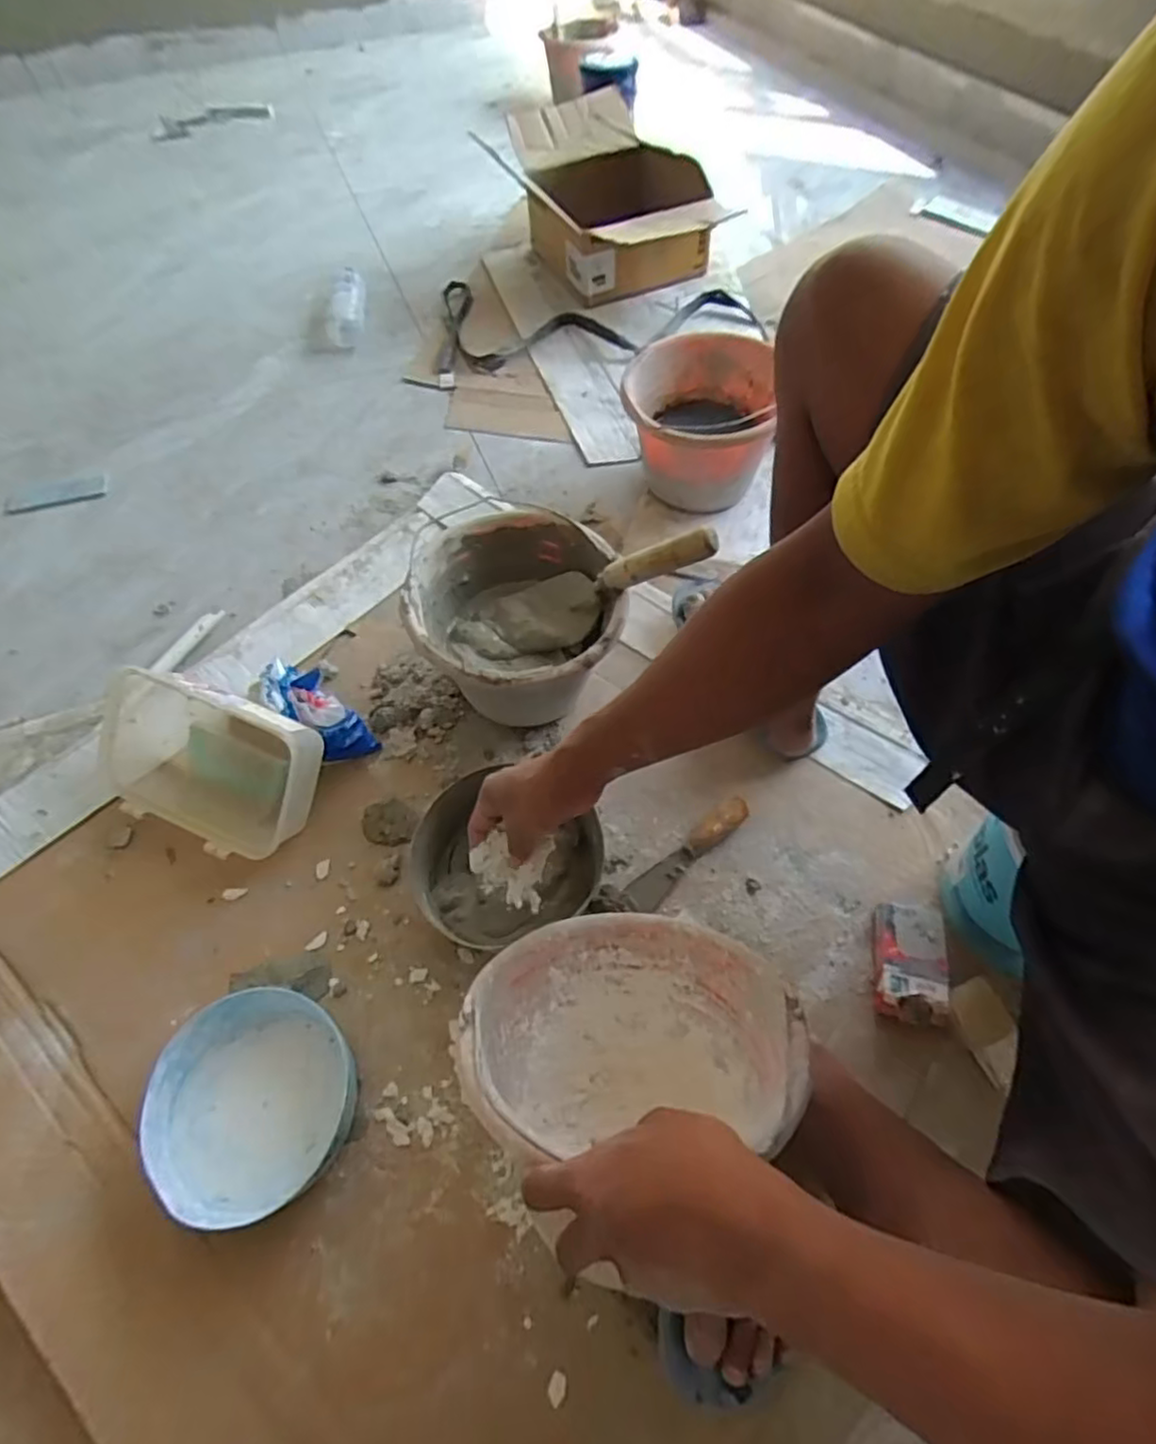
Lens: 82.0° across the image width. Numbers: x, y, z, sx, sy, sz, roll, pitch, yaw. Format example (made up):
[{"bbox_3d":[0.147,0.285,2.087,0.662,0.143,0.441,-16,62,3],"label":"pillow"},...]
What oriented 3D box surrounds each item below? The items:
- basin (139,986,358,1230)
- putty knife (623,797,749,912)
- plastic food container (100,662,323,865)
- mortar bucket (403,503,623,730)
[{"bbox_3d":[-0.279,0.324,0.571,0.152,0.053,0.162,-1,58,1],"label":"basin"},{"bbox_3d":[0.115,0.137,0.698,0.160,0.022,0.032,-38,64,-20],"label":"putty knife"},{"bbox_3d":[-0.397,0.036,0.725,0.232,0.091,0.146,23,102,13],"label":"plastic food container"},{"bbox_3d":[-0.069,-0.102,0.774,0.223,0.160,0.248,-8,58,-4],"label":"mortar bucket"}]

